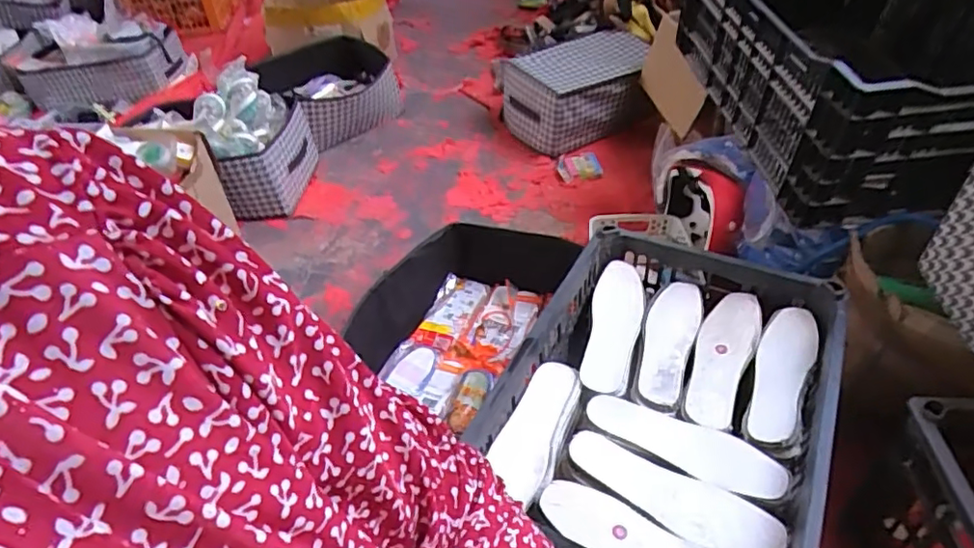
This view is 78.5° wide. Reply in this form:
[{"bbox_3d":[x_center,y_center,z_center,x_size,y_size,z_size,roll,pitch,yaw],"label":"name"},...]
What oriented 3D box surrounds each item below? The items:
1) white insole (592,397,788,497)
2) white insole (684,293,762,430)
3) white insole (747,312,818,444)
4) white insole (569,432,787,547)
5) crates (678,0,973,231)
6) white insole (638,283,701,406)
[{"bbox_3d":[0.223,0.192,0.684,0.220,0.005,0.073,17,44,26],"label":"white insole"},{"bbox_3d":[0.305,0.105,0.771,0.071,0.022,0.228,15,44,24],"label":"white insole"},{"bbox_3d":[0.366,0.121,0.738,0.062,0.031,0.208,15,43,24],"label":"white insole"},{"bbox_3d":[0.193,0.235,0.634,0.224,0.010,0.068,18,45,27],"label":"white insole"},{"bbox_3d":[0.609,-0.360,0.970,0.426,0.282,0.569,-7,39,-2],"label":"crates"},{"bbox_3d":[0.241,0.085,0.799,0.066,0.008,0.215,13,43,21],"label":"white insole"}]

